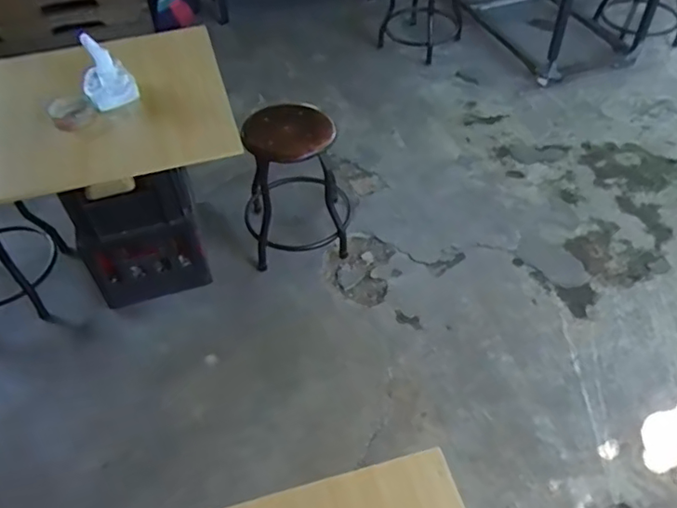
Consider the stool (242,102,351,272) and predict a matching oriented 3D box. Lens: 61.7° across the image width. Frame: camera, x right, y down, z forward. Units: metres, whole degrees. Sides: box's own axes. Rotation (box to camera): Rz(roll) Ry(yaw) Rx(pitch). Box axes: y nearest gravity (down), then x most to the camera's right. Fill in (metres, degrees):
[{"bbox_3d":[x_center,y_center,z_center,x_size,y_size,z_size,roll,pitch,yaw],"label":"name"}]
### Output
[{"bbox_3d":[-0.127,-0.212,1.556,0.294,0.402,0.292,-10,48,-5],"label":"stool"}]

